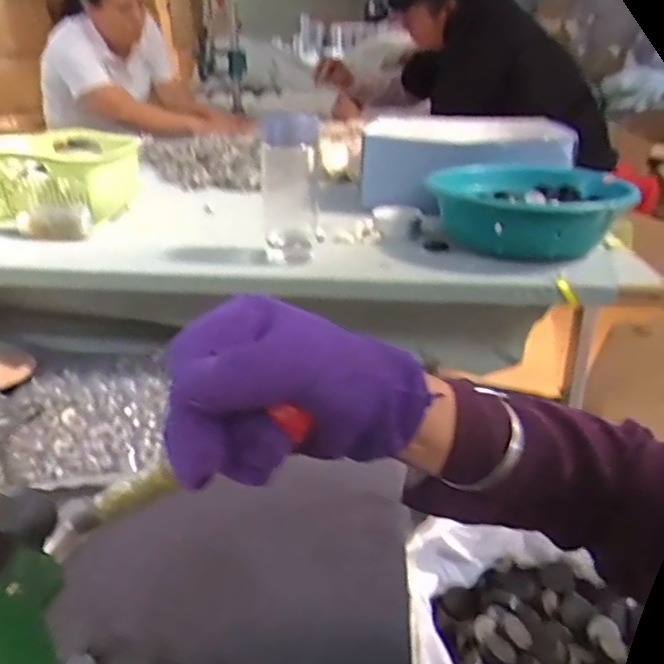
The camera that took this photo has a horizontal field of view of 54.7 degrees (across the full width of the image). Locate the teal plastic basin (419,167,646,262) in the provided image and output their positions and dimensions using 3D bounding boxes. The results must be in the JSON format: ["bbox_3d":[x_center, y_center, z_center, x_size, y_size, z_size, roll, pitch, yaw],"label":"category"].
[{"bbox_3d":[0.259,-0.155,0.838,0.229,0.085,0.229,3,25,4],"label":"teal plastic basin"}]

